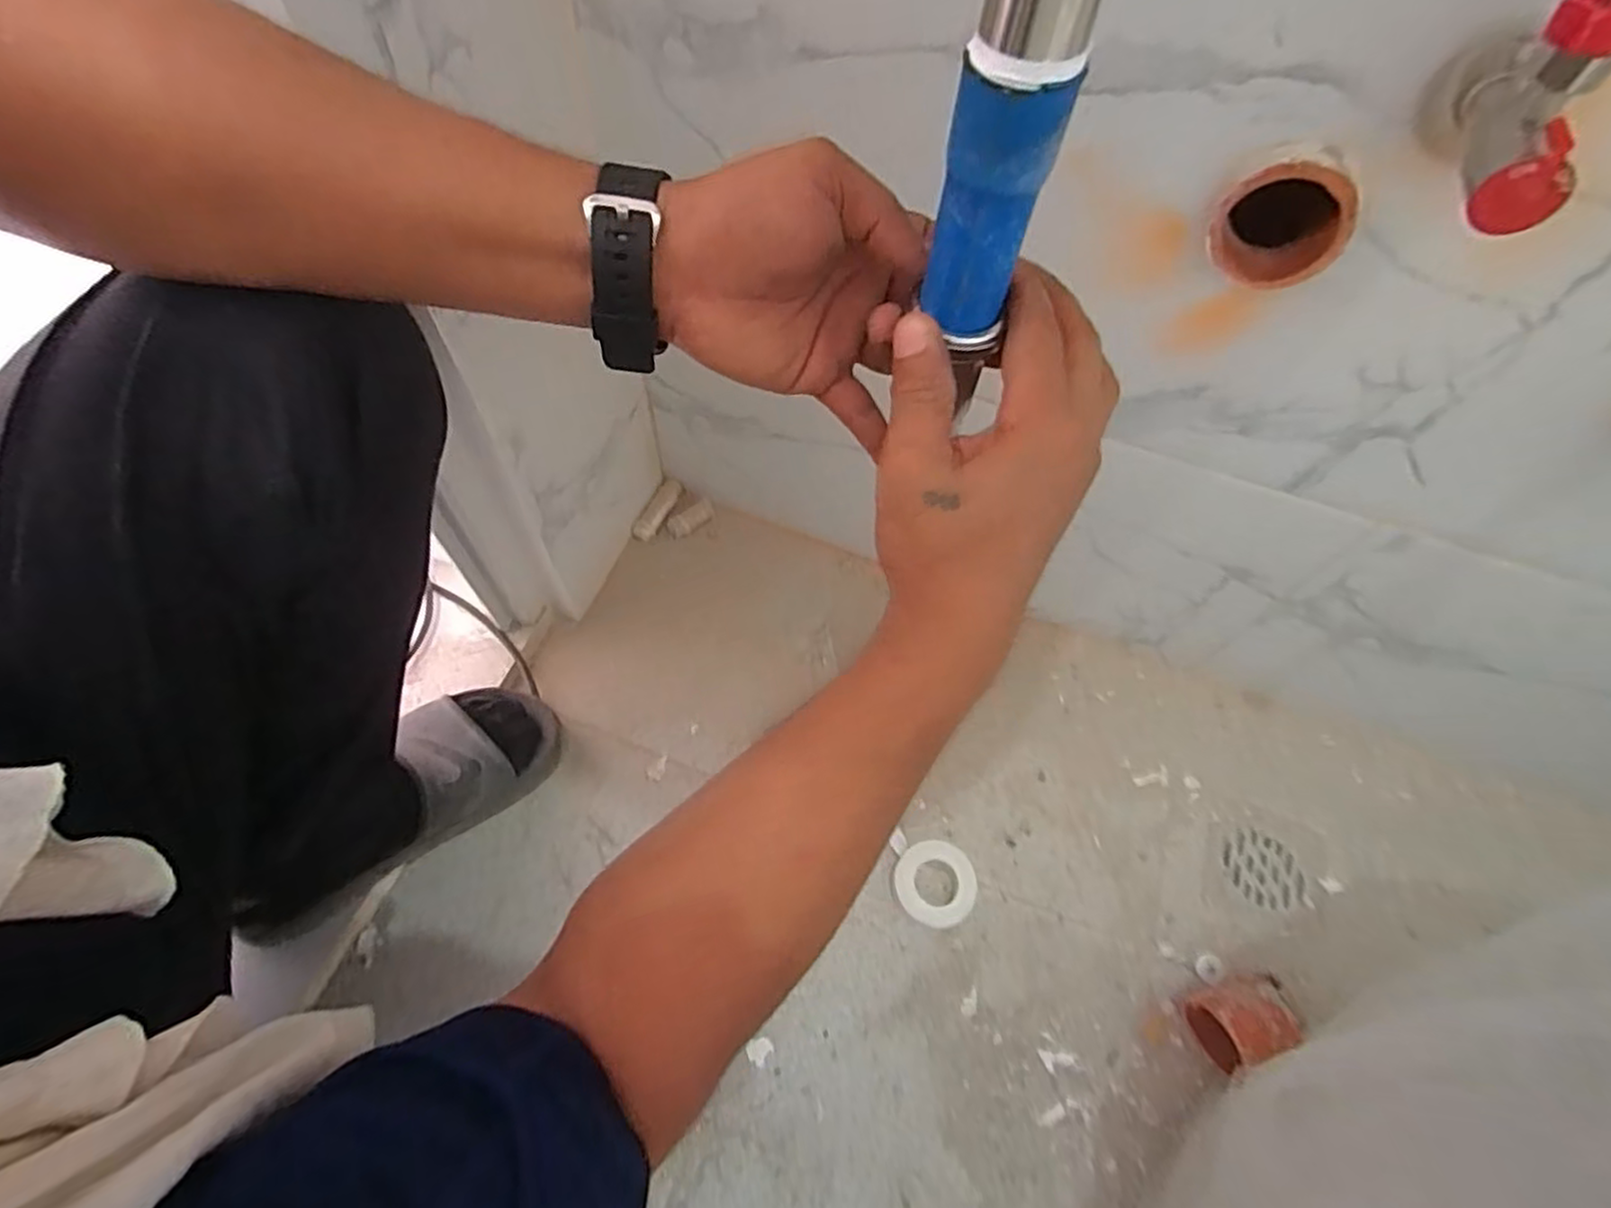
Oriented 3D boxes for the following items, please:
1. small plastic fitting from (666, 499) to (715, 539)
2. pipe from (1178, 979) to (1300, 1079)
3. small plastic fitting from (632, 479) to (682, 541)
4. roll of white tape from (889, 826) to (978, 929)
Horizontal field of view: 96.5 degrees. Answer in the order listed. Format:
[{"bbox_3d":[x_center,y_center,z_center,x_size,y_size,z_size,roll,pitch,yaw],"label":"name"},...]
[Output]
[{"bbox_3d":[-0.123,-0.090,0.766,0.053,0.022,0.018,-33,66,3],"label":"small plastic fitting"},{"bbox_3d":[0.332,0.319,0.551,0.059,0.063,0.054,-10,61,-10],"label":"pipe"},{"bbox_3d":[-0.156,-0.101,0.765,0.020,0.019,0.075,29,77,12],"label":"small plastic fitting"},{"bbox_3d":[0.107,0.232,0.597,0.067,0.028,0.067,2,60,-3],"label":"roll of white tape"}]

